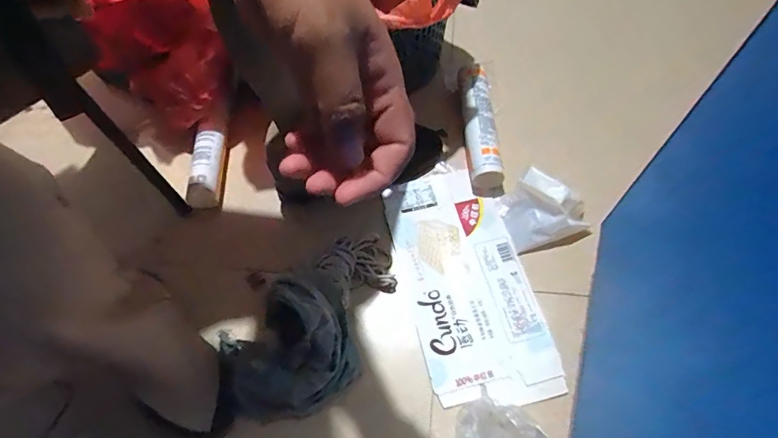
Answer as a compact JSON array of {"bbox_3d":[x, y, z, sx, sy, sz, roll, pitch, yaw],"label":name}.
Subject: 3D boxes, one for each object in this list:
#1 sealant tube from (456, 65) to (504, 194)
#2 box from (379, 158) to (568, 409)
[{"bbox_3d":[0.141,-0.143,0.691,0.051,0.055,0.210,-3,62,2],"label":"sealant tube"},{"bbox_3d":[0.101,0.077,0.607,0.161,0.008,0.339,-13,62,-3],"label":"box"}]

